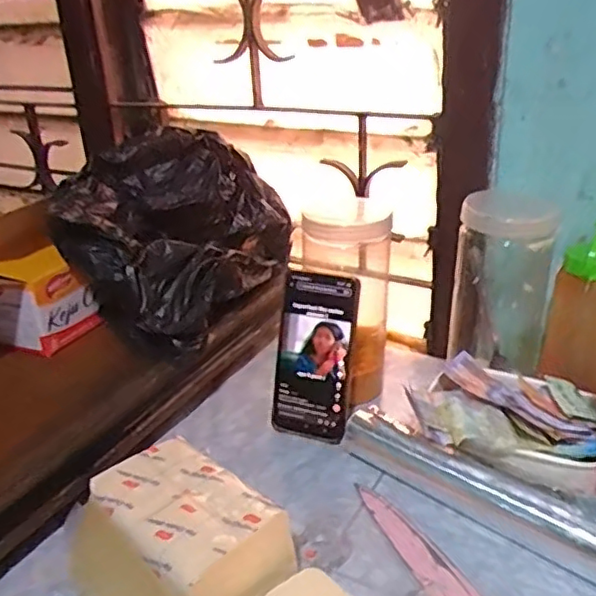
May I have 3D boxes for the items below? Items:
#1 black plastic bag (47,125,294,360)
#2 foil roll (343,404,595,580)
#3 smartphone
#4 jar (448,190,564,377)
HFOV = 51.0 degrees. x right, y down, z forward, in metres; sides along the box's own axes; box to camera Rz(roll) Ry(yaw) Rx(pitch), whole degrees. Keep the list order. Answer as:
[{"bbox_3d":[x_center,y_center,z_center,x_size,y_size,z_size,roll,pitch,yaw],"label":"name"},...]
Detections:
[{"bbox_3d":[-0.135,-0.075,0.689,0.169,0.167,0.258,7,28,20],"label":"black plastic bag"},{"bbox_3d":[0.171,0.163,0.518,0.304,0.043,0.056,20,35,40],"label":"foil roll"},{"bbox_3d":[0.017,0.060,0.618,0.074,0.166,0.013,9,11,15],"label":"smartphone"},{"bbox_3d":[0.214,-0.013,0.655,0.098,0.174,0.092,5,27,18],"label":"jar"}]

